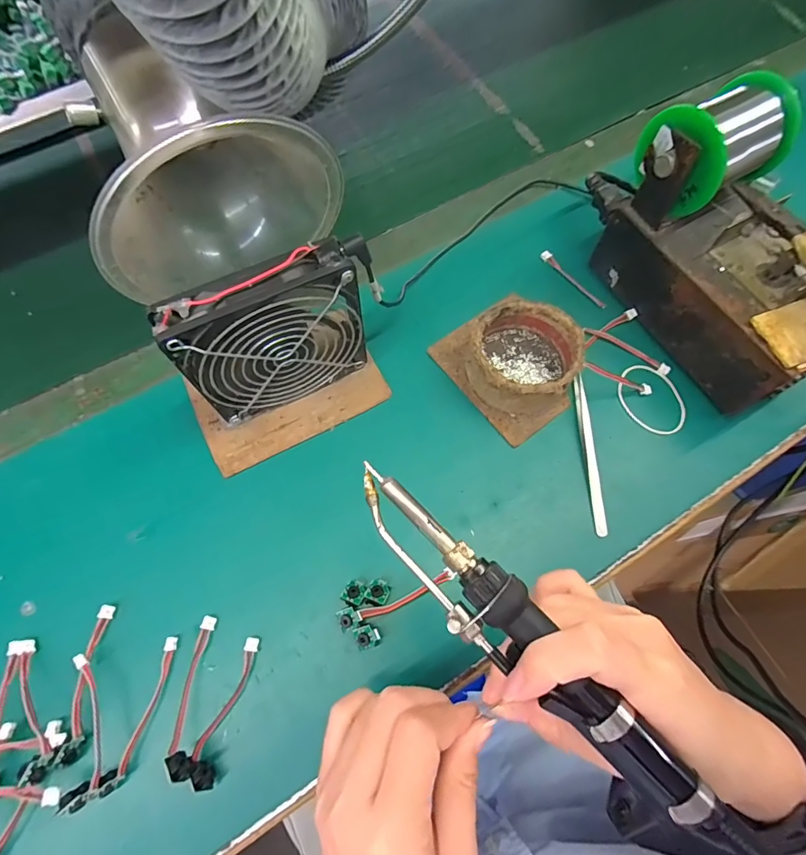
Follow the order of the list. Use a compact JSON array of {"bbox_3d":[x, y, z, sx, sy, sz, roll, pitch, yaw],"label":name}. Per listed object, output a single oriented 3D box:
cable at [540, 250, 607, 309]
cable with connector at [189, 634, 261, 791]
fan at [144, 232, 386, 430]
[{"bbox_3d":[0.154,-0.134,0.412,0.008,0.005,0.076,-34,73,-14],"label":"cable"},{"bbox_3d":[-0.111,0.173,0.280,0.017,0.016,0.080,12,69,4],"label":"cable with connector"},{"bbox_3d":[-0.081,-0.060,0.314,0.128,0.127,0.030,-24,71,-10],"label":"fan"}]

